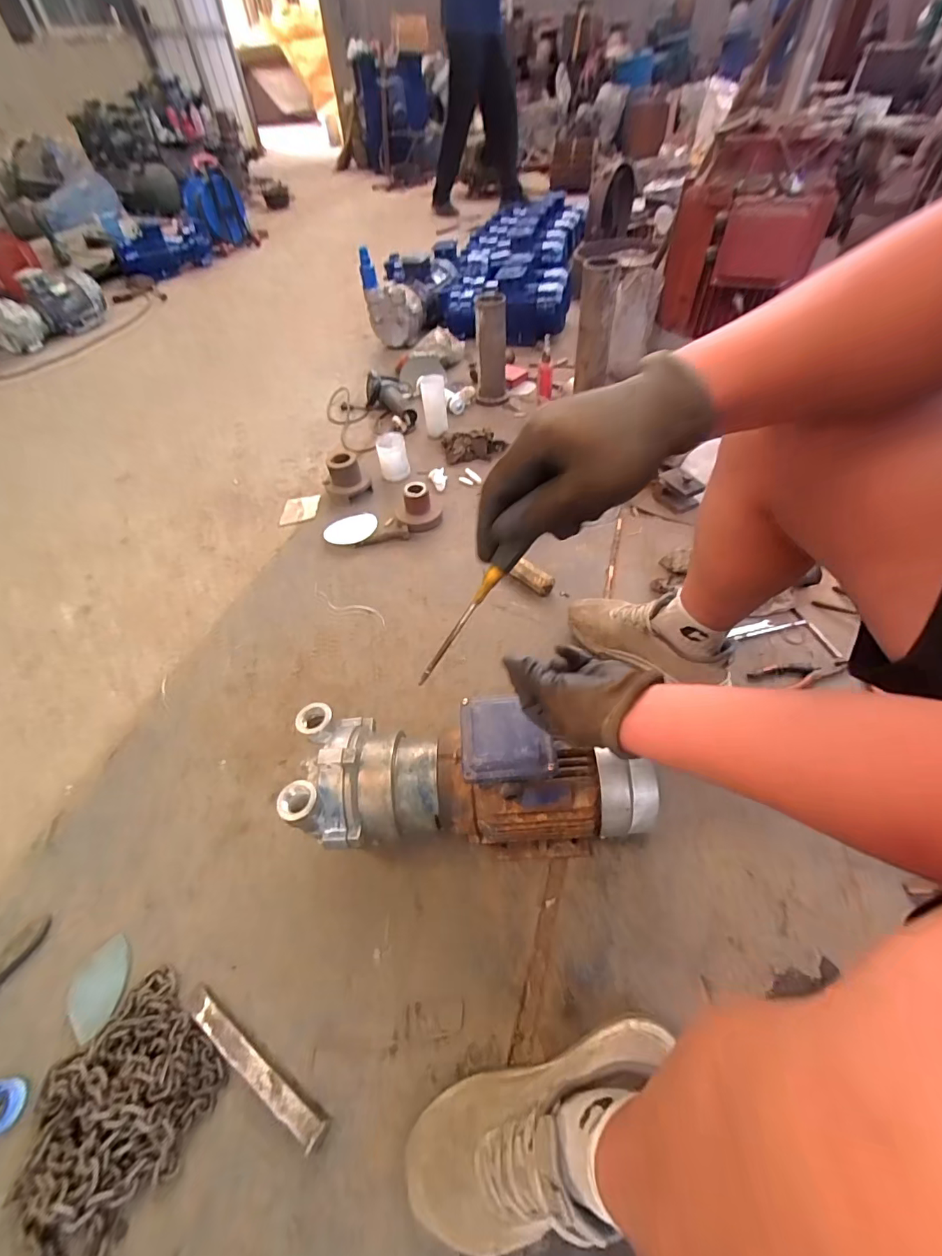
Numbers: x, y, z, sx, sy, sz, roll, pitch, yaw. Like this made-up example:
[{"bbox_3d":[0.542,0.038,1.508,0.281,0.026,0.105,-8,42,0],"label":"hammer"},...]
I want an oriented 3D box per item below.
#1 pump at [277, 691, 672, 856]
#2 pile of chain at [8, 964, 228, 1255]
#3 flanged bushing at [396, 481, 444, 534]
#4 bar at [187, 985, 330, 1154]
[{"bbox_3d":[-0.001,0.204,0.622,0.452,0.209,0.163,4,50,5],"label":"pump"},{"bbox_3d":[-0.379,0.547,0.511,0.232,0.033,0.201,33,60,28],"label":"pile of chain"},{"bbox_3d":[-0.127,-0.302,1.154,0.109,0.089,0.118,-10,50,-3],"label":"flanged bushing"},{"bbox_3d":[-0.254,0.500,0.548,0.222,0.015,0.027,23,56,23],"label":"bar"}]

